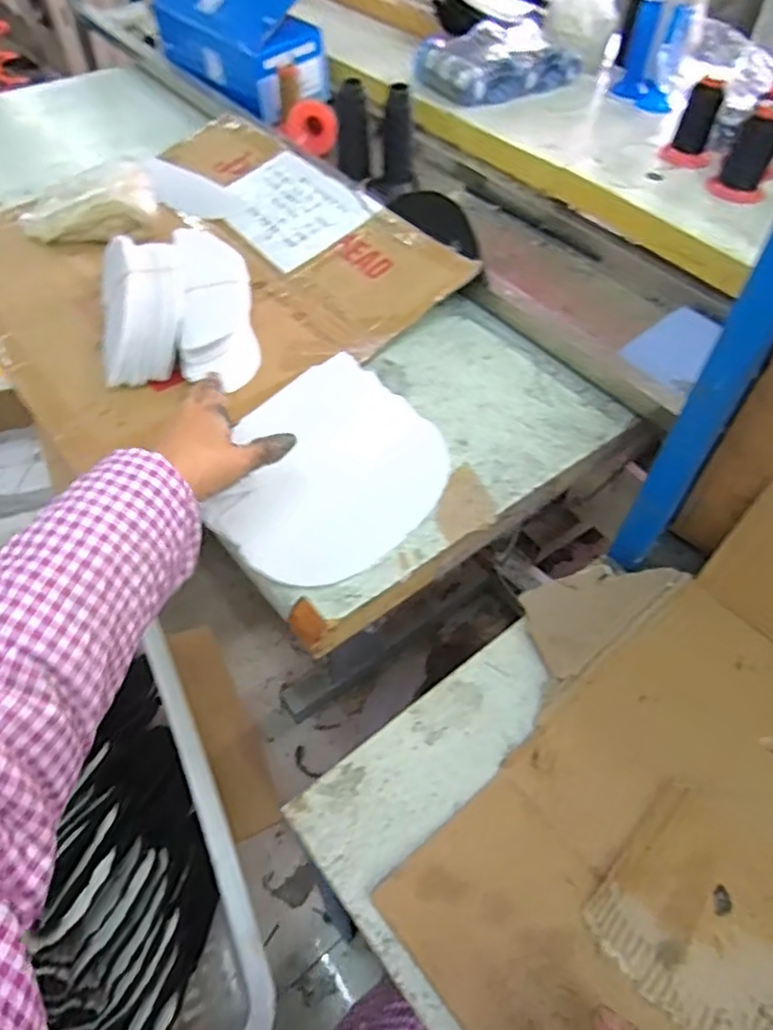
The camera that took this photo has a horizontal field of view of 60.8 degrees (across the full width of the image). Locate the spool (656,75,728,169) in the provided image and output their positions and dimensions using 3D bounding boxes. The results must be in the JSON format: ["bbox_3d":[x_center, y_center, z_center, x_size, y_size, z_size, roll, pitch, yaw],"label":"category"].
[{"bbox_3d":[0.392,-0.495,0.829,0.057,0.088,0.051,23,56,15],"label":"spool"}]

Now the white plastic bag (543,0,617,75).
[{"bbox_3d":[0.307,-0.810,1.034,0.116,0.173,0.121,10,54,6],"label":"white plastic bag"}]

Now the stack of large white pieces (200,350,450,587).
[{"bbox_3d":[-0.052,-0.043,0.601,0.191,0.024,0.231,32,59,21],"label":"stack of large white pieces"}]

